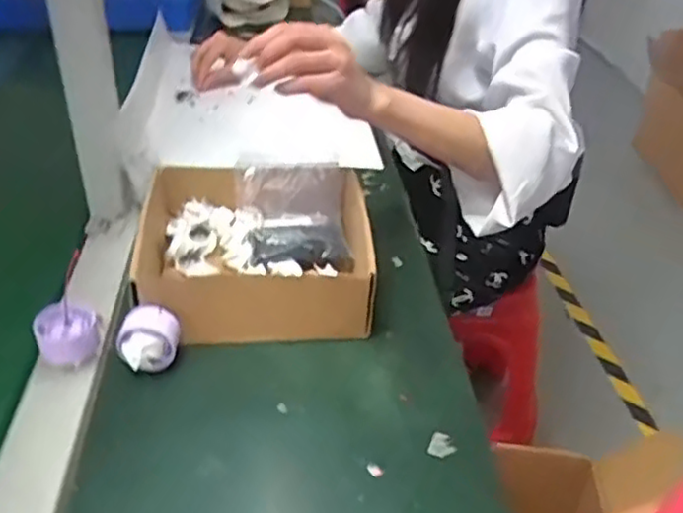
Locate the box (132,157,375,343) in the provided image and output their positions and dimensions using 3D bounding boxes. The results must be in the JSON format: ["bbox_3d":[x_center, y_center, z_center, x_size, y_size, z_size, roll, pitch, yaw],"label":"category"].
[{"bbox_3d":[-0.083,-0.018,0.692,0.203,0.076,0.226,-1,34,-6],"label":"box"}]

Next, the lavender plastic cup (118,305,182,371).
[{"bbox_3d":[-0.159,0.070,0.578,0.048,0.047,0.035,-1,34,-6],"label":"lavender plastic cup"}]

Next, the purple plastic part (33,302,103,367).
[{"bbox_3d":[-0.221,0.068,0.572,0.050,0.045,0.038,-13,37,-21],"label":"purple plastic part"}]

